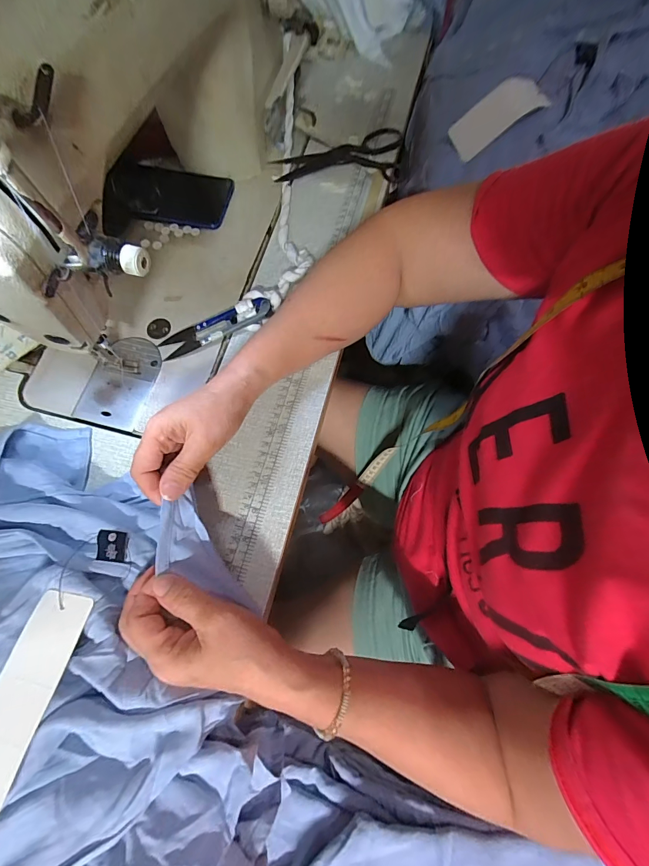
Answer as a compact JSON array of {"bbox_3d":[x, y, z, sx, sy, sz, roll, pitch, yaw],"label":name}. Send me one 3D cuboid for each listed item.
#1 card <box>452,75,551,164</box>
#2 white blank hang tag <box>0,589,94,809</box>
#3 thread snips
[{"bbox_3d":[0.214,-0.394,0.461,0.107,0.021,0.049,-31,74,14],"label":"card"},{"bbox_3d":[-0.196,0.169,0.241,0.040,0.004,0.122,7,60,10],"label":"white blank hang tag"},{"bbox_3d":[-0.111,-0.110,0.380,0.113,0.022,0.031,-24,74,-8],"label":"thread snips"}]

